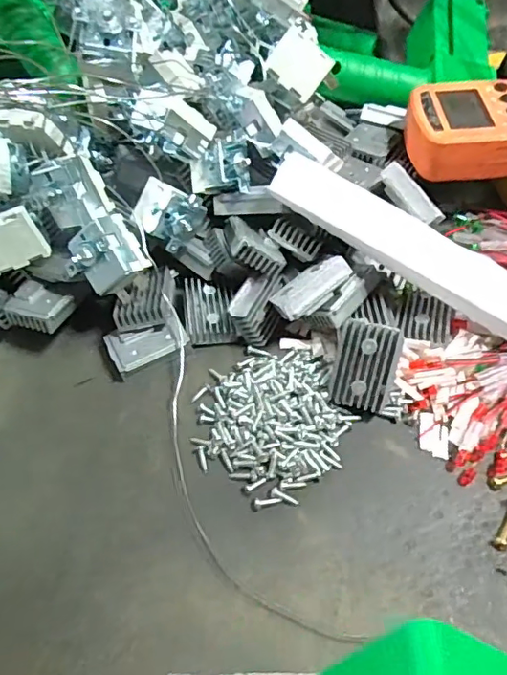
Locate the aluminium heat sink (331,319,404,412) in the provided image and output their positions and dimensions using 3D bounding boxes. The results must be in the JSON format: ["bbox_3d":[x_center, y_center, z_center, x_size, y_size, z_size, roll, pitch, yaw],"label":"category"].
[{"bbox_3d":[0.062,0.015,0.295,0.032,0.018,0.045,9,98,7],"label":"aluminium heat sink"}]

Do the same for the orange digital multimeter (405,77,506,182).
[{"bbox_3d":[0.166,-0.140,0.354,0.127,0.031,0.065,-2,54,2],"label":"orange digital multimeter"}]

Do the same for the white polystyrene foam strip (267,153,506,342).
[{"bbox_3d":[0.109,-0.034,0.292,0.222,0.024,0.025,33,61,8],"label":"white polystyrene foam strip"}]

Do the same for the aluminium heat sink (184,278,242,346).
[{"bbox_3d":[-0.027,-0.017,0.339,0.029,0.014,0.044,-9,54,-3],"label":"aluminium heat sink"}]

